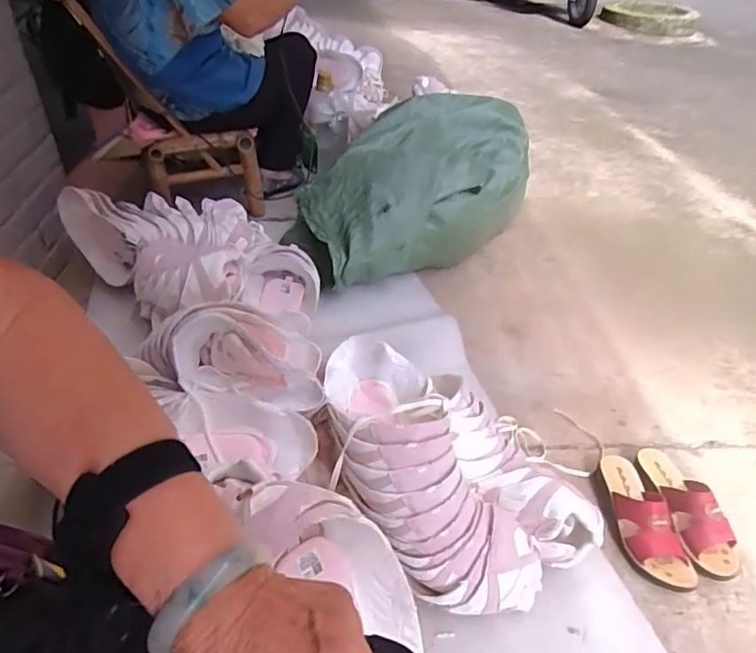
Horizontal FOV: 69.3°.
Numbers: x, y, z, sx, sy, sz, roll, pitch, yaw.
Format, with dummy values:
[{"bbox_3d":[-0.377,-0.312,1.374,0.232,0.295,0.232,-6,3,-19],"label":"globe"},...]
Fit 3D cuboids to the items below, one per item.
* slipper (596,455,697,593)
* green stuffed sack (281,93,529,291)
[{"bbox_3d":[0.422,0.294,0.874,0.090,0.081,0.226,2,39,-6],"label":"slipper"},{"bbox_3d":[0.082,-0.372,1.460,0.459,0.314,0.693,33,48,32],"label":"green stuffed sack"}]

